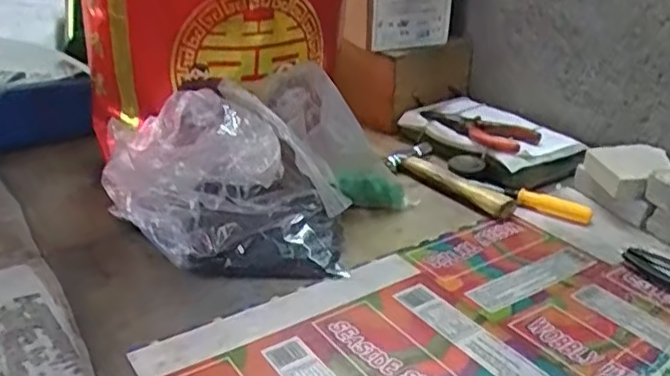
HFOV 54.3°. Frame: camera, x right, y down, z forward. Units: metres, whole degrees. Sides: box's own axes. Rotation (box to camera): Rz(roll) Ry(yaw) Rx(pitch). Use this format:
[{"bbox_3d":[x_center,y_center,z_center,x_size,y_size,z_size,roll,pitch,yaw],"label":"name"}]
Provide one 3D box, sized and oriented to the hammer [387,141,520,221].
[{"bbox_3d":[0.109,-0.008,0.656,0.065,0.018,0.153,-12,28,-24],"label":"hammer"}]

